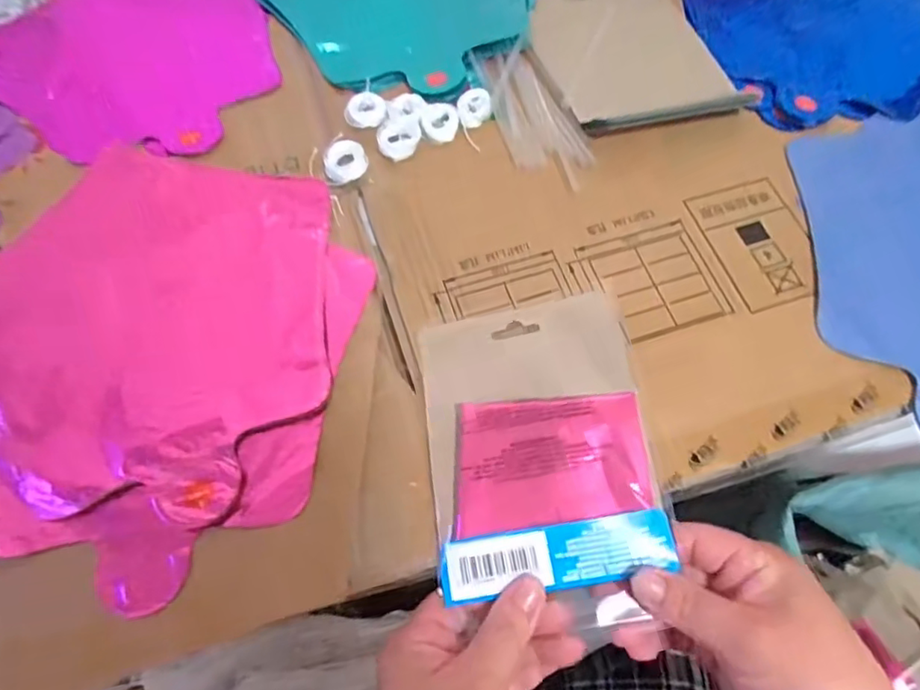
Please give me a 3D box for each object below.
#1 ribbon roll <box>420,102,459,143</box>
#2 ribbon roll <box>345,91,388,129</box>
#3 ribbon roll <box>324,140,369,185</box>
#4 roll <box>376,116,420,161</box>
[{"bbox_3d":[-0.014,-0.158,0.417,0.026,0.009,0.030,-6,63,-3],"label":"ribbon roll"},{"bbox_3d":[-0.068,-0.169,0.423,0.029,0.005,0.032,-6,63,-2],"label":"ribbon roll"},{"bbox_3d":[-0.077,-0.123,0.398,0.029,0.011,0.029,0,63,1],"label":"ribbon roll"},{"bbox_3d":[-0.042,-0.143,0.409,0.030,0.008,0.034,-12,63,-5],"label":"roll"}]

